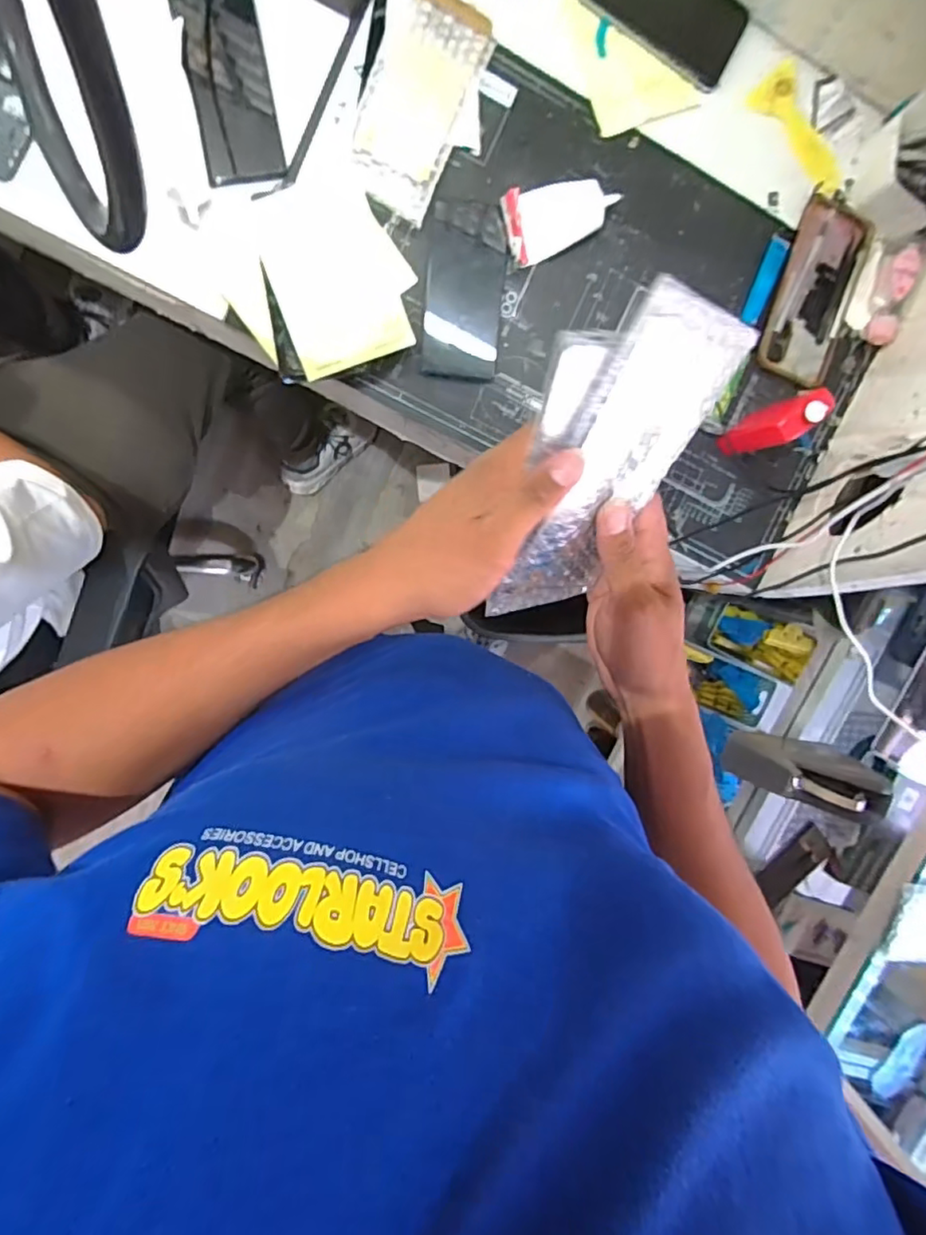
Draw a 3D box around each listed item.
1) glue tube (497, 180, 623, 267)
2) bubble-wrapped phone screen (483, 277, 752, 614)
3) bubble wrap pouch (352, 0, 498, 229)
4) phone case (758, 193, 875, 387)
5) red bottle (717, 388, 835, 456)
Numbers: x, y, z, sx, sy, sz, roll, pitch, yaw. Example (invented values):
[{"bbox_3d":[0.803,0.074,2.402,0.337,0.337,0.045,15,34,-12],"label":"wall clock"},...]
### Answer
[{"bbox_3d":[0.091,-0.372,0.546,0.103,0.033,0.052,-19,99,-3],"label":"glue tube"},{"bbox_3d":[0.076,-0.077,0.331,0.108,0.019,0.196,1,130,-31],"label":"bubble-wrapped phone screen"},{"bbox_3d":[-0.039,-0.458,0.522,0.081,0.014,0.182,23,95,-9],"label":"bubble wrap pouch"},{"bbox_3d":[0.358,-0.330,0.594,0.080,0.013,0.170,15,96,-8],"label":"phone case"},{"bbox_3d":[0.294,-0.183,0.555,0.057,0.116,0.029,-30,100,-1],"label":"red bottle"}]

